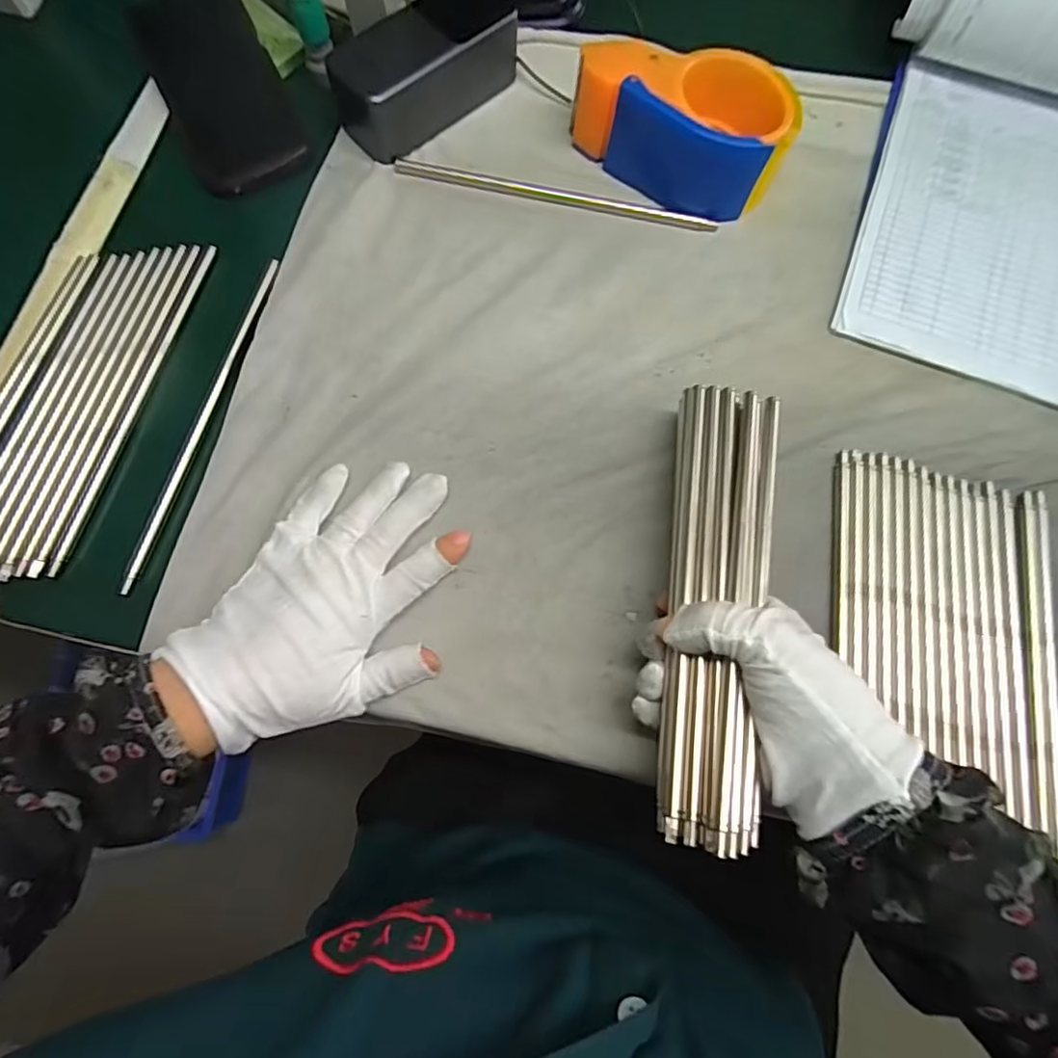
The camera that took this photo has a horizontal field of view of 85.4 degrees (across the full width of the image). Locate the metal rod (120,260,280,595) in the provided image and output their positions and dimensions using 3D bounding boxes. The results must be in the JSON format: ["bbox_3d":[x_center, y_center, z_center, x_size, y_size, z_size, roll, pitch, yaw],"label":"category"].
[{"bbox_3d":[-0.196,-0.070,0.347,0.008,0.004,0.223,15,74,2],"label":"metal rod"}]

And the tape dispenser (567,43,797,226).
[{"bbox_3d":[0.104,-0.275,0.384,0.141,0.058,0.082,32,75,7],"label":"tape dispenser"}]

